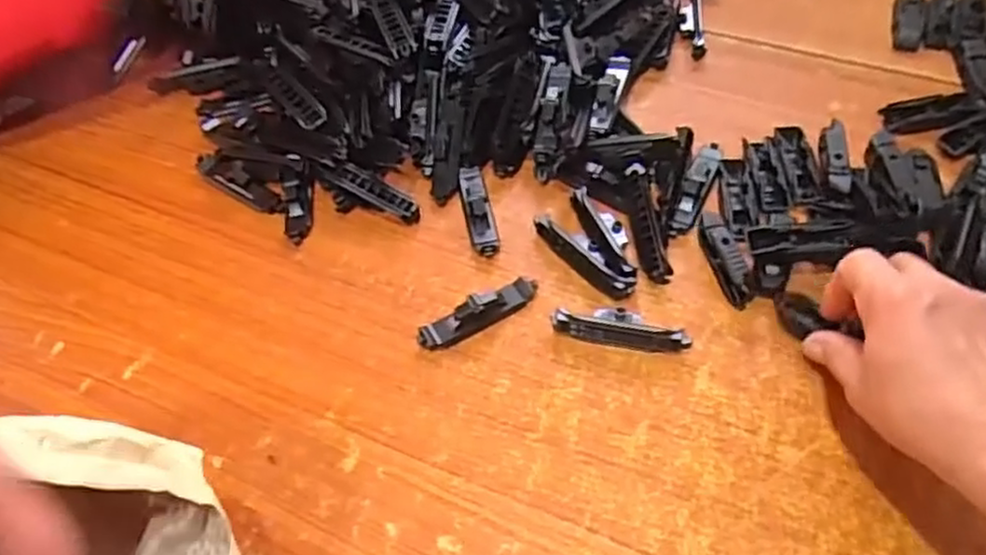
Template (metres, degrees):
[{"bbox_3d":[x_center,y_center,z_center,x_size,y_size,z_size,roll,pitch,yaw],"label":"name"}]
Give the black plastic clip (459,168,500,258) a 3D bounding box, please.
[{"bbox_3d":[-0.010,-0.050,0.498,0.019,0.017,0.076,-12,57,-3],"label":"black plastic clip"}]

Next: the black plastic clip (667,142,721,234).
[{"bbox_3d":[0.139,-0.064,0.494,0.019,0.007,0.080,21,61,17],"label":"black plastic clip"}]

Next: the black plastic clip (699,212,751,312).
[{"bbox_3d":[0.147,-0.012,0.459,0.016,0.021,0.062,-12,57,-3],"label":"black plastic clip"}]

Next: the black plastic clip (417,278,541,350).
[{"bbox_3d":[-0.008,0.022,0.452,0.080,0.019,0.016,-26,59,-11],"label":"black plastic clip"}]

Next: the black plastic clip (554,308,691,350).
[{"bbox_3d":[0.079,0.028,0.442,0.081,0.017,0.023,8,58,10],"label":"black plastic clip"}]

